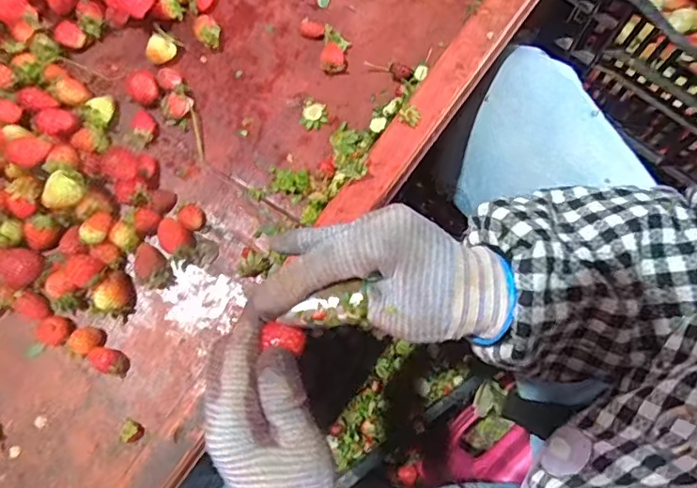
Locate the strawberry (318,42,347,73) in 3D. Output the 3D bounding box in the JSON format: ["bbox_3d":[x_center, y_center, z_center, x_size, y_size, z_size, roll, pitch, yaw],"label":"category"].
[{"bbox_3d":[-0.014,-0.159,0.460,0.021,0.015,0.026,-10,77,0],"label":"strawberry"}]

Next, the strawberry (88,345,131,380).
[{"bbox_3d":[-0.181,0.089,0.413,0.029,0.017,0.016,29,80,9],"label":"strawberry"}]

